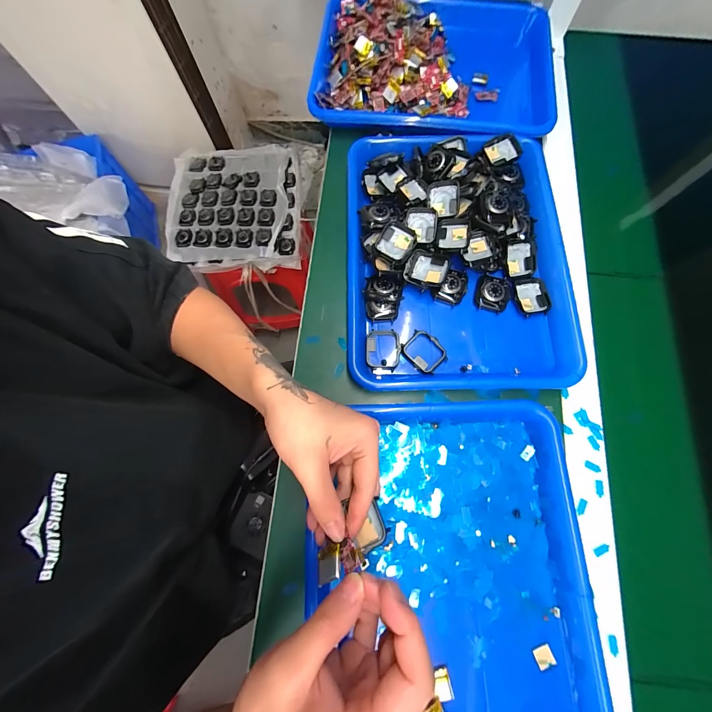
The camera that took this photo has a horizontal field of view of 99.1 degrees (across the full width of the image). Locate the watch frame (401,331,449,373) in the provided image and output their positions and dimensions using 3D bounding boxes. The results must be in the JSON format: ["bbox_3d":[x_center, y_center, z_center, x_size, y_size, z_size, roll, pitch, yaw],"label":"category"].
[{"bbox_3d":[0.077,-0.005,0.343,0.039,0.009,0.047,-40,78,-10],"label":"watch frame"}]

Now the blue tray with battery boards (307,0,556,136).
[{"bbox_3d":[0.117,-0.419,0.444,0.353,0.069,0.247,9,75,4],"label":"blue tray with battery boards"}]

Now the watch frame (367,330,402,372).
[{"bbox_3d":[0.031,-0.007,0.347,0.038,0.013,0.047,0,75,0],"label":"watch frame"}]

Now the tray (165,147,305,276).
[{"bbox_3d":[-0.306,-0.379,0.770,0.314,0.046,0.344,-5,75,-1],"label":"tray"}]

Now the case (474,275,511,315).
[{"bbox_3d":[0.161,-0.074,0.354,0.037,0.009,0.042,20,76,6],"label":"case"}]

